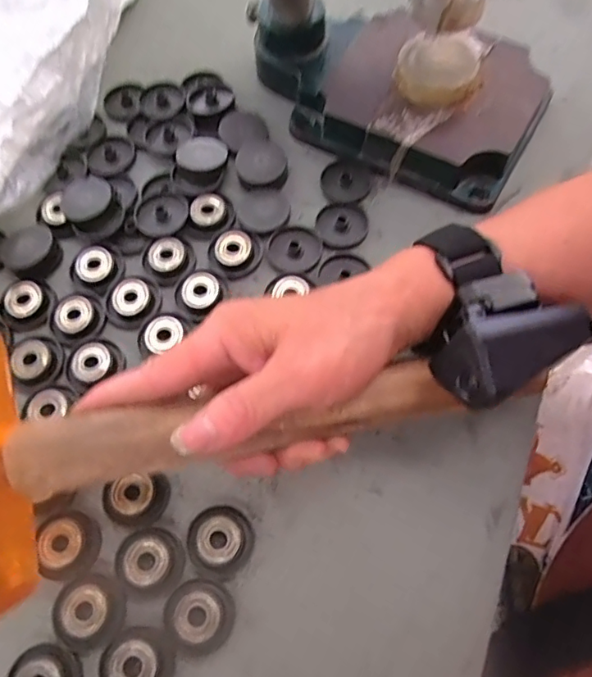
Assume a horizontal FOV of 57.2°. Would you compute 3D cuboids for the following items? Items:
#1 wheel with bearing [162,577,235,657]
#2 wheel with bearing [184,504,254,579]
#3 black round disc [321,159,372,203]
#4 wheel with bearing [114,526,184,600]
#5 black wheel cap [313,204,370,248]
[{"bbox_3d":[-0.045,0.128,0.251,0.032,0.009,0.029,23,69,10],"label":"wheel with bearing"},{"bbox_3d":[-0.037,0.098,0.264,0.031,0.008,0.031,0,67,1],"label":"wheel with bearing"},{"bbox_3d":[0.031,-0.103,0.349,0.033,0.004,0.031,0,67,1],"label":"black round disc"},{"bbox_3d":[-0.072,0.106,0.260,0.033,0.008,0.029,34,71,14],"label":"wheel with bearing"},{"bbox_3d":[0.029,-0.070,0.335,0.032,0.005,0.031,0,67,1],"label":"black wheel cap"}]

